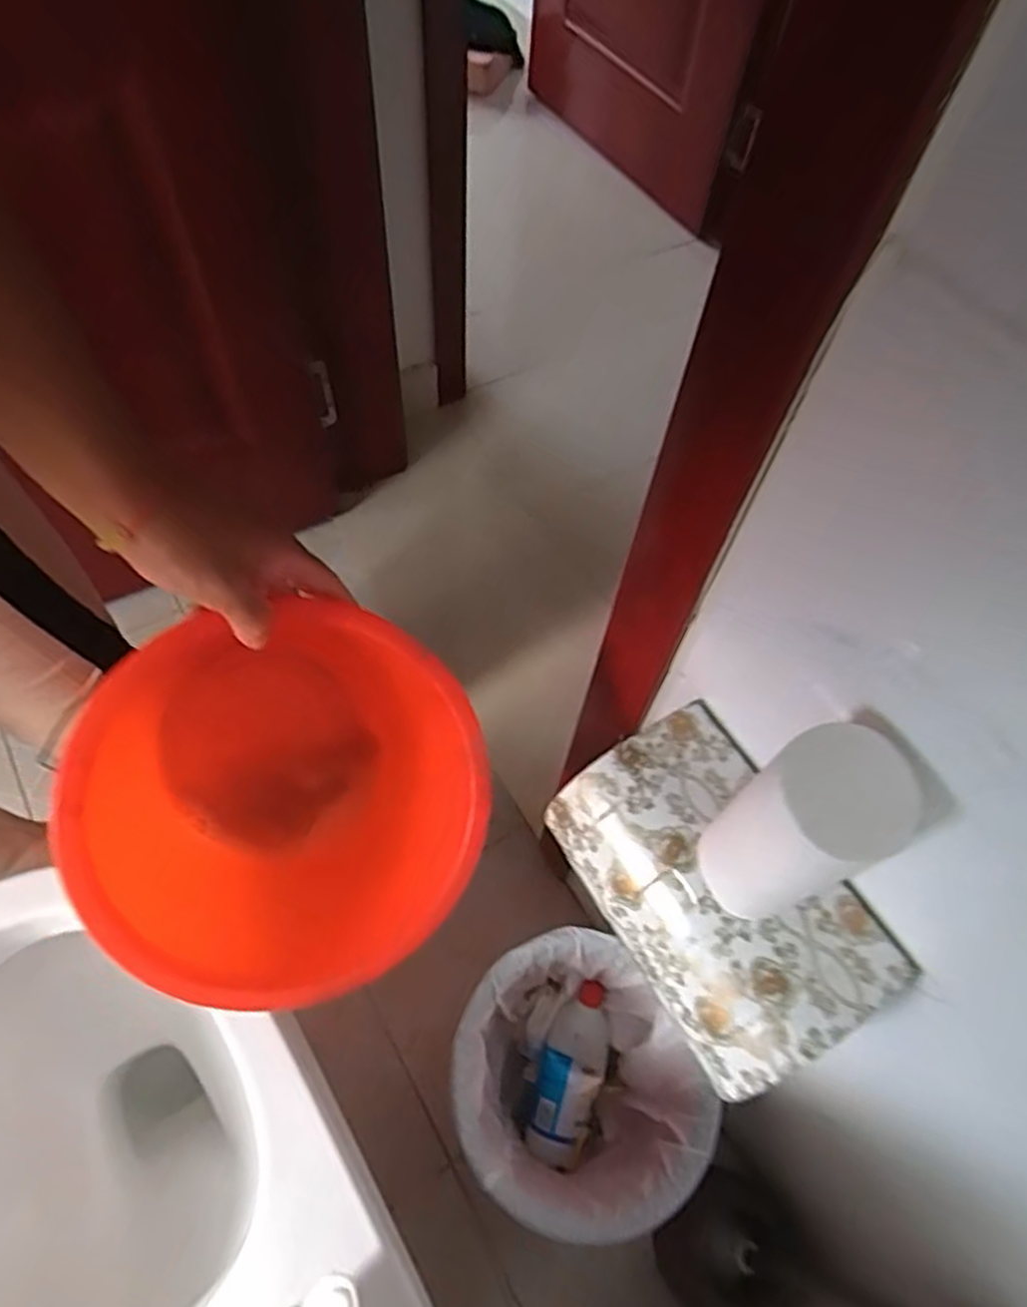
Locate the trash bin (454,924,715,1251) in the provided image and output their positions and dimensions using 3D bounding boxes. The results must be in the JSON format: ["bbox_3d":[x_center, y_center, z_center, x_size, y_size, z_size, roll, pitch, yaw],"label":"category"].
[{"bbox_3d":[0.062,0.468,0.820,0.248,0.246,0.257,-21,63,-15],"label":"trash bin"}]

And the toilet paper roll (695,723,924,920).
[{"bbox_3d":[0.147,0.091,0.381,0.061,0.143,0.058,2,59,-3],"label":"toilet paper roll"}]

